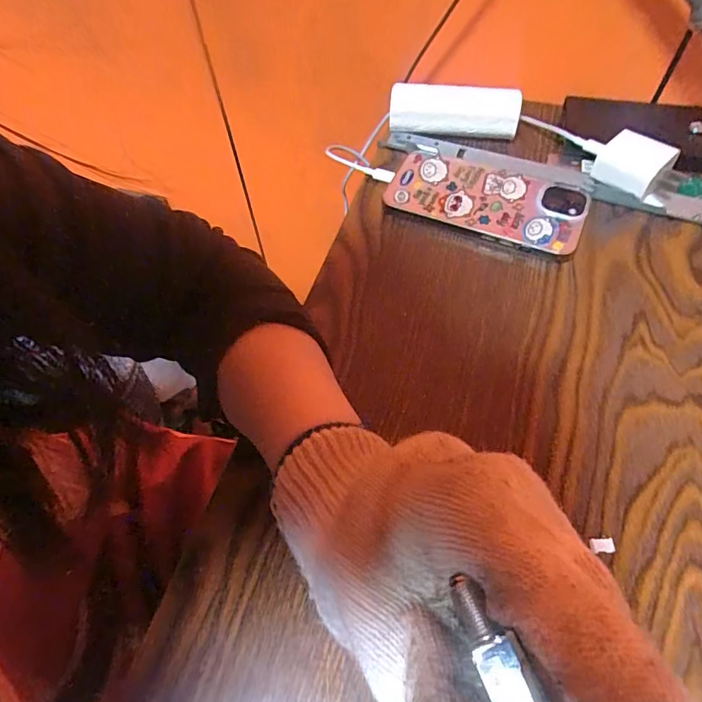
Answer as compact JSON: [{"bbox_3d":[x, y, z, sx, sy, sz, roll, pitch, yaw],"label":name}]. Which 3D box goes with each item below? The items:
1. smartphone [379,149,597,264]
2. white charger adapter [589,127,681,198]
[{"bbox_3d":[0.098,-0.110,0.350,0.139,0.016,0.066,18,63,14],"label":"smartphone"},{"bbox_3d":[0.204,-0.134,0.346,0.047,0.038,0.027,28,66,19],"label":"white charger adapter"}]

